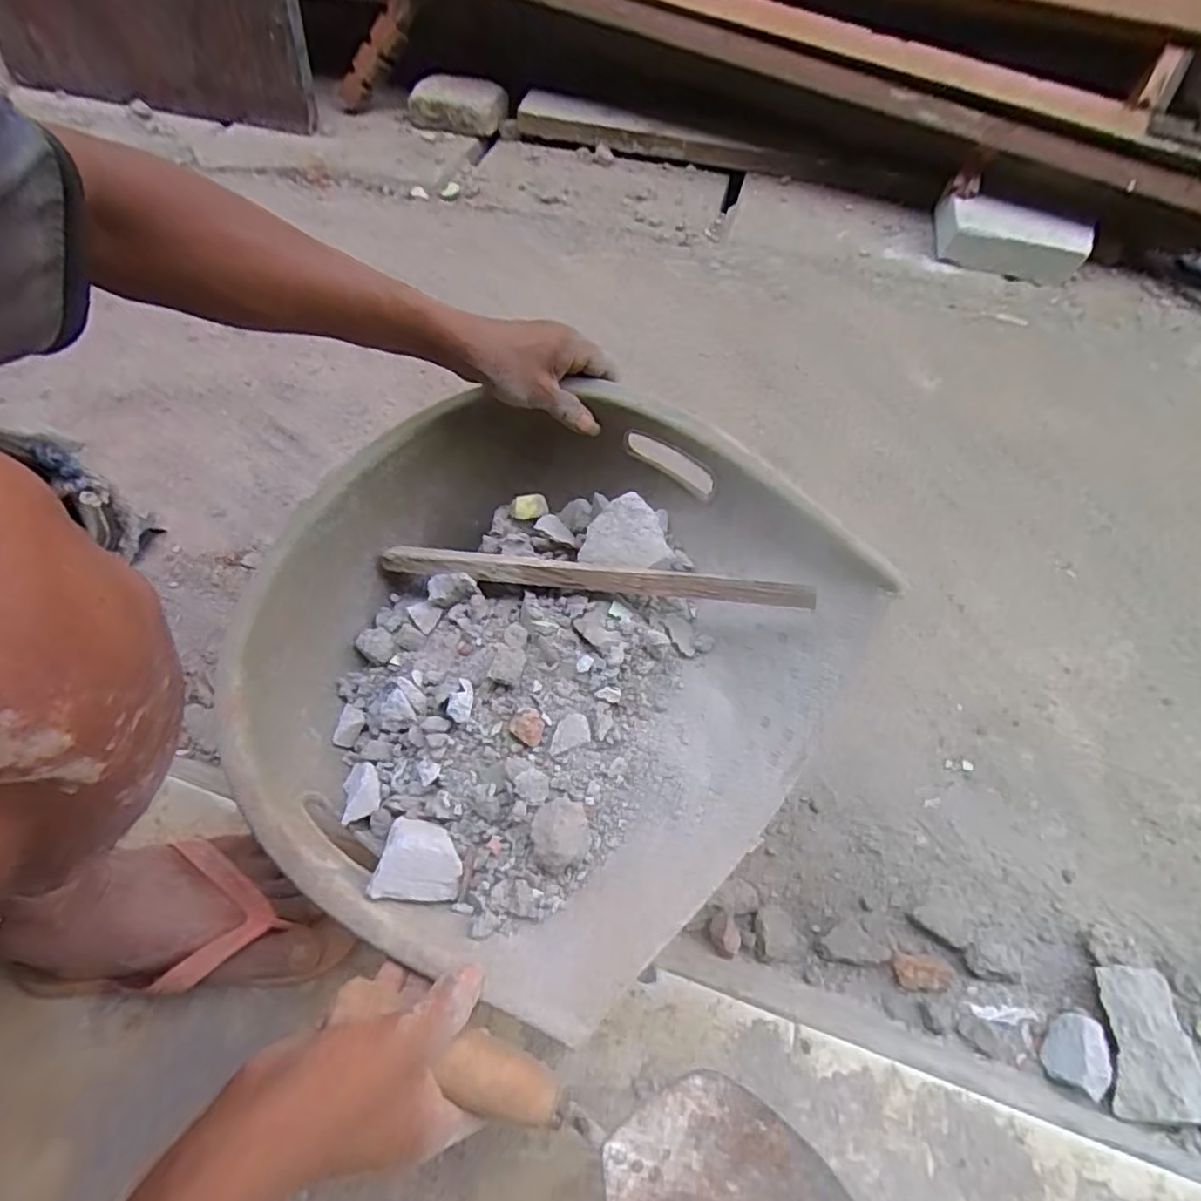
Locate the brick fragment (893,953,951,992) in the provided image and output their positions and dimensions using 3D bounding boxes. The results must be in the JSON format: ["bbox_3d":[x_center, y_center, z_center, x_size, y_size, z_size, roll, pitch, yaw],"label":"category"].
[{"bbox_3d":[0.311,0.360,0.635,0.052,0.017,0.031,4,57,-1],"label":"brick fragment"}]

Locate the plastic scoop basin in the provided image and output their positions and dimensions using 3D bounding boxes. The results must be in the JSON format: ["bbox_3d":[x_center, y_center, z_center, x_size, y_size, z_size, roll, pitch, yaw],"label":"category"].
[{"bbox_3d":[-0.056,0.032,0.477,0.392,0.149,0.387,37,62,19],"label":"plastic scoop basin"}]

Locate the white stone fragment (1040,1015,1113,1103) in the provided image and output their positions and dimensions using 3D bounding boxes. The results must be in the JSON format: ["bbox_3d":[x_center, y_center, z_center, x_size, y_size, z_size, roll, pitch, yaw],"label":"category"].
[{"bbox_3d":[0.430,0.406,0.594,0.045,0.044,0.066,35,62,18],"label":"white stone fragment"}]

